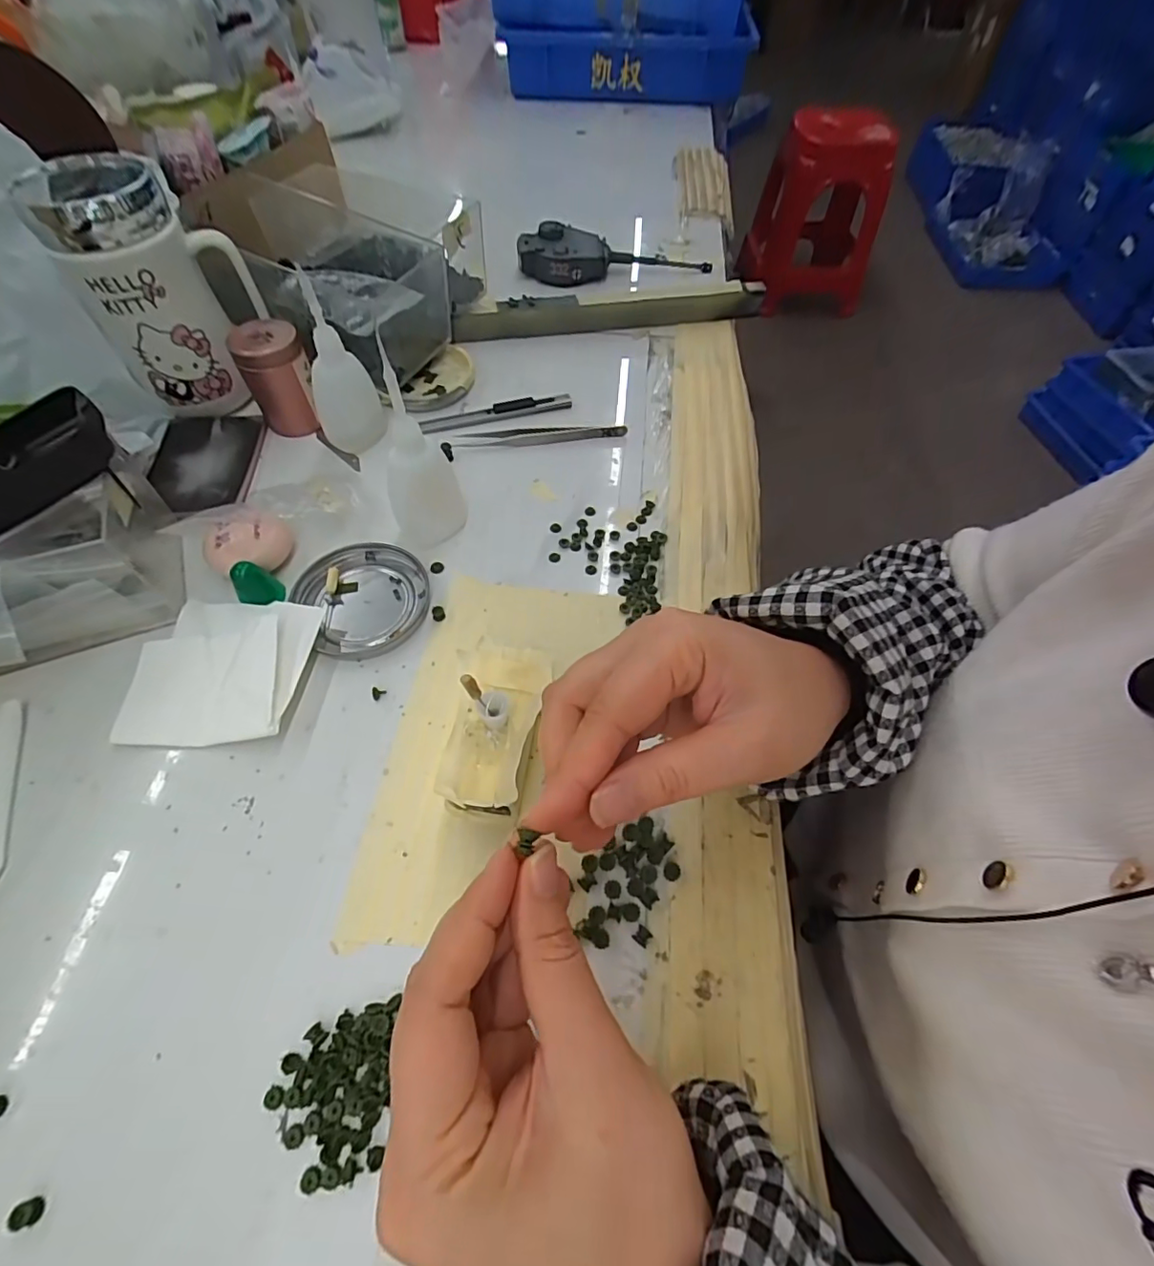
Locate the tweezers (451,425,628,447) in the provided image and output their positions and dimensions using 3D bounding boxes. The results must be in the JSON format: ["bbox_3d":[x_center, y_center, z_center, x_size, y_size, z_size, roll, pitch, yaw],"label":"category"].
[{"bbox_3d":[-0.026,-0.148,0.405,0.126,0.008,0.015,-2,59,-4],"label":"tweezers"}]

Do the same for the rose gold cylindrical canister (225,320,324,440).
[{"bbox_3d":[-0.213,-0.183,0.389,0.044,0.063,0.039,-26,63,-17],"label":"rose gold cylindrical canister"}]

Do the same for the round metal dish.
[{"bbox_3d":[-0.129,-0.020,0.328,0.075,0.011,0.076,1,59,-2],"label":"round metal dish"}]

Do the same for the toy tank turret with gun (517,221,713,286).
[{"bbox_3d":[0.038,-0.376,0.535,0.190,0.030,0.054,-8,59,-7],"label":"toy tank turret with gun"}]

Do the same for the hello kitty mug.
[{"bbox_3d":[-0.274,-0.228,0.371,0.100,0.133,0.074,-30,65,-19],"label":"hello kitty mug"}]

